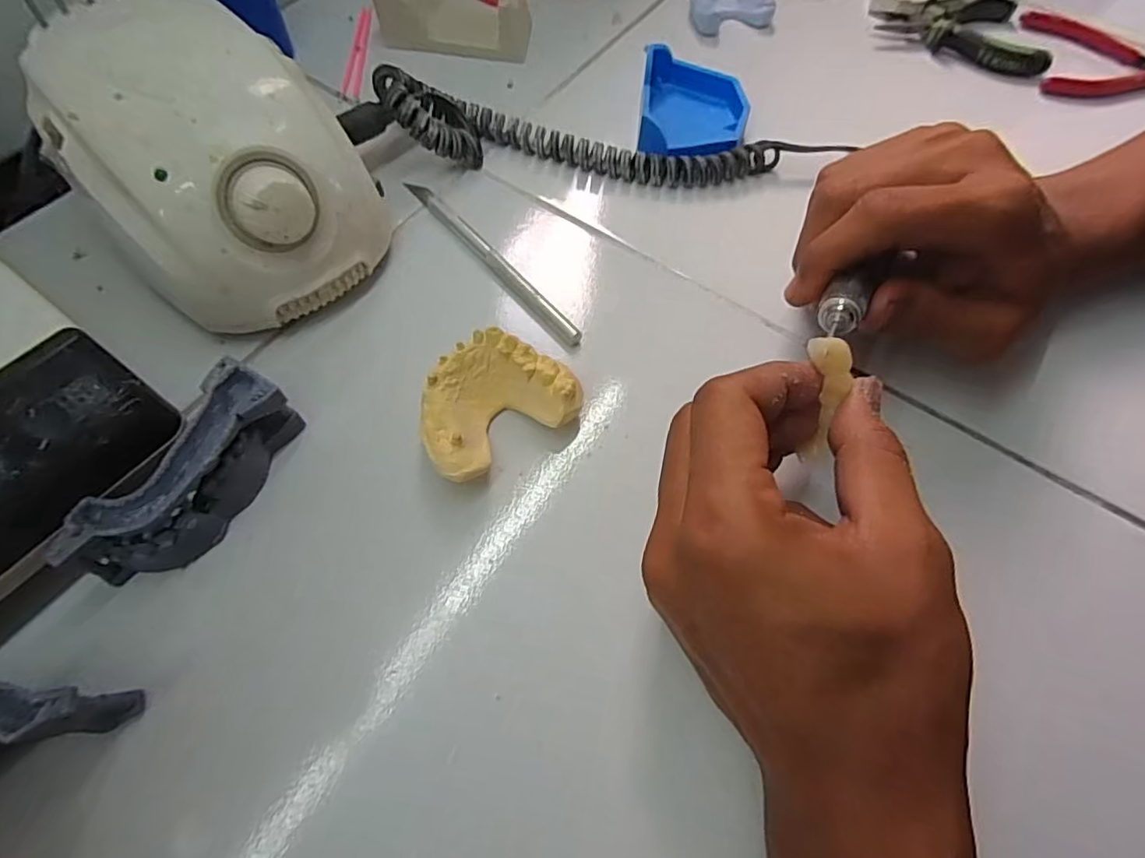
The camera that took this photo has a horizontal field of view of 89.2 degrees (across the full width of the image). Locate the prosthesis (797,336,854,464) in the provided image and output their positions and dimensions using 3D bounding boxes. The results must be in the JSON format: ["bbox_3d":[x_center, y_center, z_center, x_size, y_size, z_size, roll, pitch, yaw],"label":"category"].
[{"bbox_3d":[0.092,-0.009,0.214,0.013,0.052,0.008,-8,32,-8],"label":"prosthesis"}]

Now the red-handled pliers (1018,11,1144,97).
[{"bbox_3d":[0.385,-0.260,0.412,0.114,0.012,0.086,11,62,2],"label":"red-handled pliers"}]

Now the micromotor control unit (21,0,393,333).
[{"bbox_3d":[-0.155,-0.119,0.260,0.104,0.082,0.131,-39,72,-21],"label":"micromotor control unit"}]

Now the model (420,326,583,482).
[{"bbox_3d":[-0.035,-0.013,0.245,0.065,0.023,0.052,-31,69,-18],"label":"model"}]

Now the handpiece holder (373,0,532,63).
[{"bbox_3d":[-0.075,-0.276,0.380,0.095,0.031,0.061,3,63,-3],"label":"handpiece holder"}]

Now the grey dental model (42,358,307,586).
[{"bbox_3d":[-0.143,0.019,0.220,0.027,0.032,0.086,27,64,10],"label":"grey dental model"}]

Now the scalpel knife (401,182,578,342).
[{"bbox_3d":[-0.042,-0.088,0.295,0.008,0.006,0.133,-38,71,-21],"label":"scalpel knife"}]

